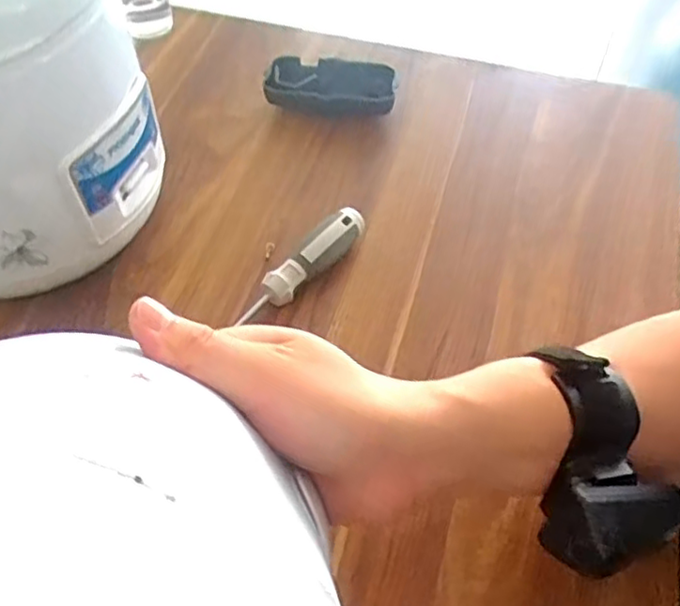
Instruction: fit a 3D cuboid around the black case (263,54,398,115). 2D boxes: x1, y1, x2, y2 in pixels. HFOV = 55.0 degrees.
[{"bbox_3d":[-0.009,-0.189,0.572,0.112,0.027,0.055,11,55,7],"label":"black case"}]

